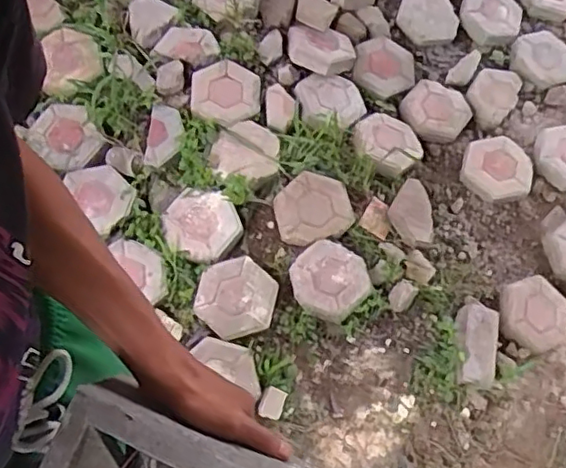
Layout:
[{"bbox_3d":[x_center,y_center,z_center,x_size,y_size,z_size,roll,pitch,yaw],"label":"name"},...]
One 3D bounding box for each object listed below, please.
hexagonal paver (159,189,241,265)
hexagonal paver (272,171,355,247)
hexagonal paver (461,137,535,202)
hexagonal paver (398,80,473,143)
[{"bbox_3d":[-0.213,-0.024,1.560,0.197,0.035,0.184,27,71,2],"label":"hexagonal paver"},{"bbox_3d":[0.077,-0.073,1.584,0.205,0.041,0.183,-15,74,-12],"label":"hexagonal paver"},{"bbox_3d":[0.645,-0.200,1.814,0.210,0.059,0.206,20,70,8],"label":"hexagonal paver"},{"bbox_3d":[0.473,-0.382,1.876,0.202,0.058,0.198,40,72,7],"label":"hexagonal paver"}]

